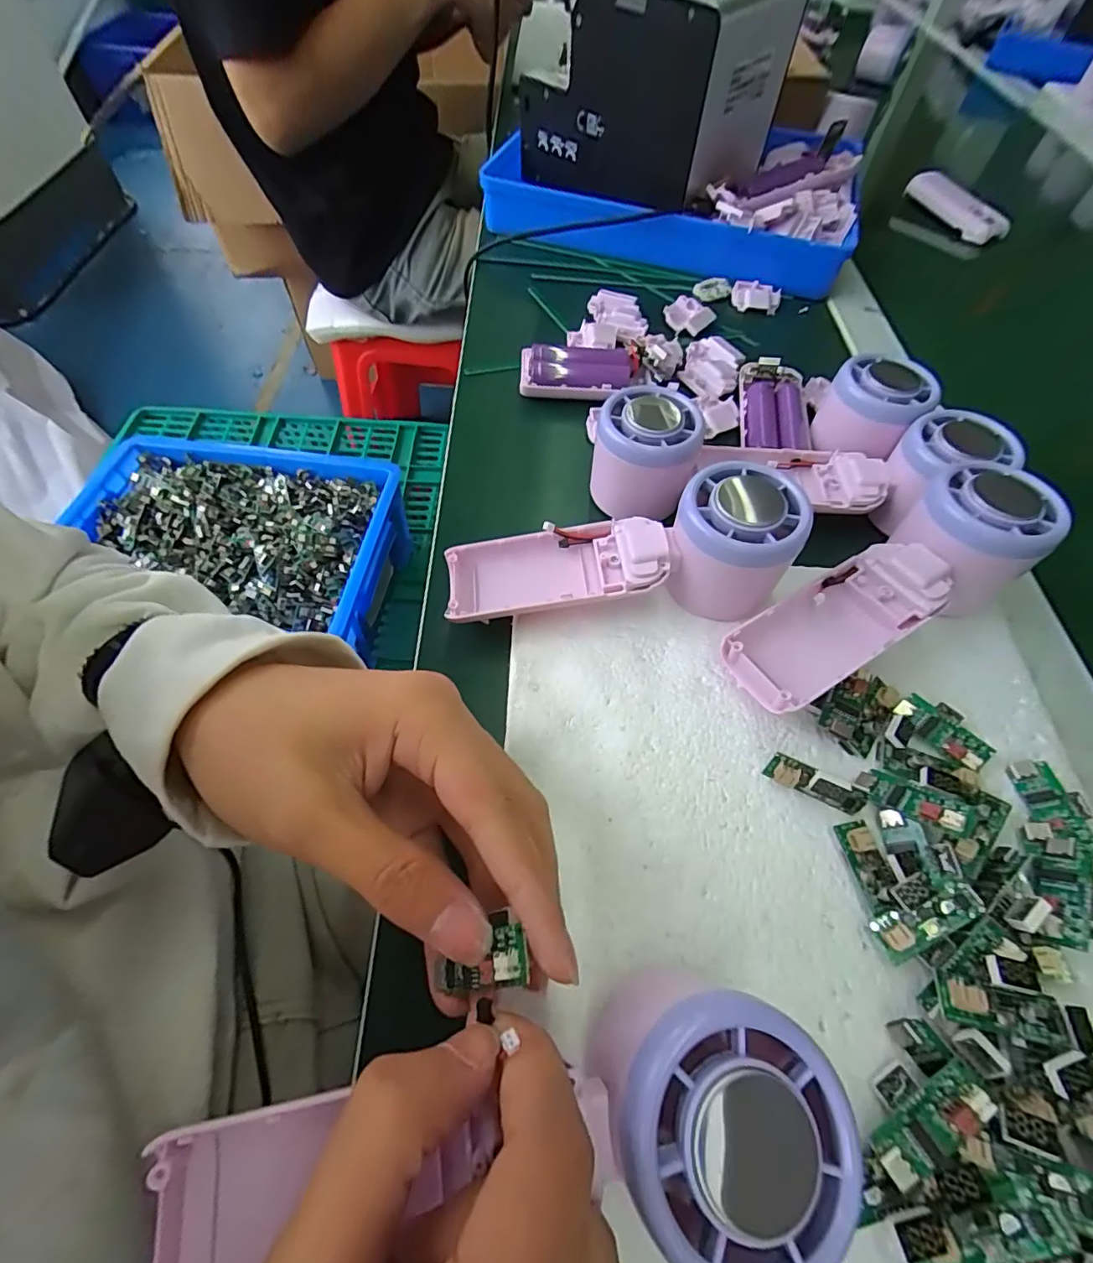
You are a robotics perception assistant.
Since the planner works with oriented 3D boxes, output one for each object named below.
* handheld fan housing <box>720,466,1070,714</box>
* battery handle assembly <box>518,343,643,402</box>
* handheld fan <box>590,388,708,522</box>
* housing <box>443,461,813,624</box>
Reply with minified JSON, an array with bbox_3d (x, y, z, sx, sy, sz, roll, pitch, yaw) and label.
[{"bbox_3d":[0.157,-0.018,0.244,0.162,0.055,0.056,-30,63,-18],"label":"handheld fan housing"},{"bbox_3d":[0.022,-0.178,0.370,0.080,0.022,0.041,5,58,3],"label":"battery handle assembly"},{"bbox_3d":[0.054,-0.100,0.298,0.055,0.049,0.050,11,58,7],"label":"handheld fan"},{"bbox_3d":[0.035,-0.033,0.262,0.167,0.056,0.058,-7,57,12],"label":"housing"}]

